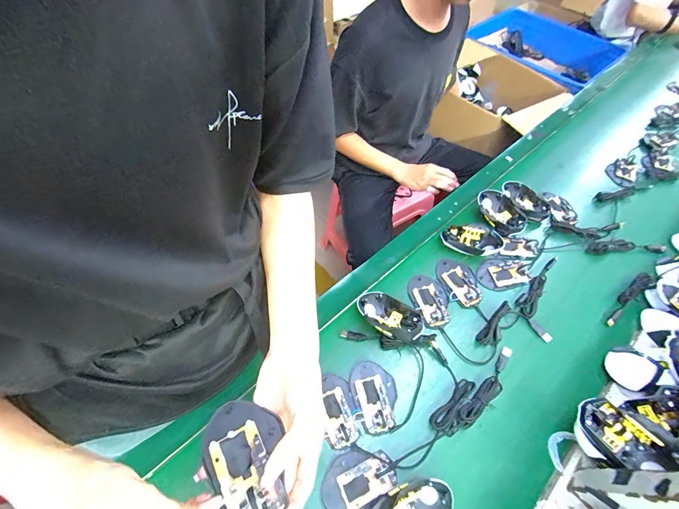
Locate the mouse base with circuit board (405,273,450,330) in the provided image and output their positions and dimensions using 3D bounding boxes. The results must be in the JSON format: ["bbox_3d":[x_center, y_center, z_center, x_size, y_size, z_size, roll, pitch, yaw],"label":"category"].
[{"bbox_3d":[0.177,0.085,0.605,0.071,0.021,0.111,-14,57,-10],"label":"mouse base with circuit board"}]

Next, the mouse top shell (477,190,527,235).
[{"bbox_3d":[0.364,-0.099,0.705,0.068,0.027,0.119,-31,61,-20],"label":"mouse top shell"}]

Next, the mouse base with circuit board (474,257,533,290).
[{"bbox_3d":[0.336,0.037,0.643,0.094,0.024,0.072,-7,56,-5],"label":"mouse base with circuit board"}]

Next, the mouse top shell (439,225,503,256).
[{"bbox_3d":[0.282,-0.030,0.670,0.121,0.032,0.075,11,56,7],"label":"mouse top shell"}]

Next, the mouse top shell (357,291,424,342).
[{"bbox_3d":[0.089,0.116,0.570,0.123,0.044,0.071,30,61,19],"label":"mouse top shell"}]

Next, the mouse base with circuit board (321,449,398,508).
[{"bbox_3d":[0.025,0.324,0.449,0.105,0.011,0.068,-26,60,-17],"label":"mouse base with circuit board"}]

